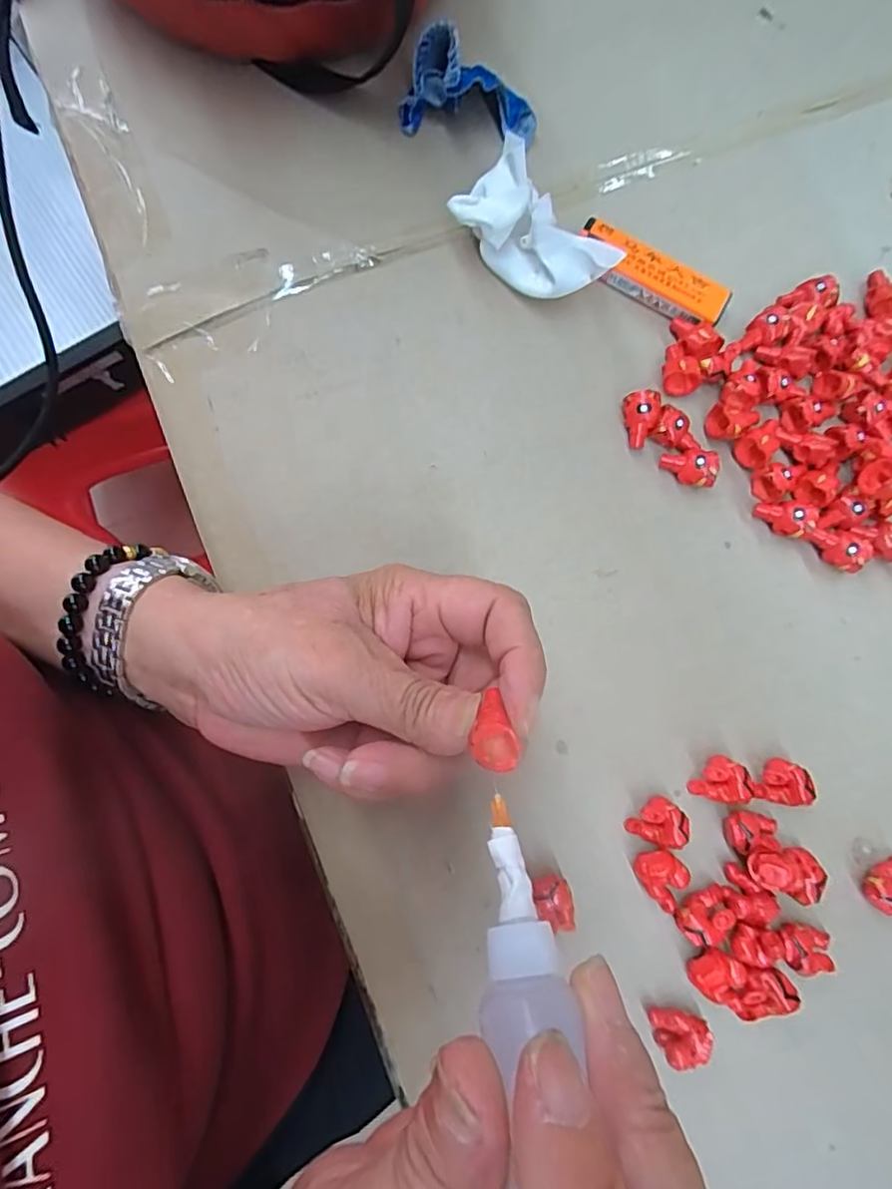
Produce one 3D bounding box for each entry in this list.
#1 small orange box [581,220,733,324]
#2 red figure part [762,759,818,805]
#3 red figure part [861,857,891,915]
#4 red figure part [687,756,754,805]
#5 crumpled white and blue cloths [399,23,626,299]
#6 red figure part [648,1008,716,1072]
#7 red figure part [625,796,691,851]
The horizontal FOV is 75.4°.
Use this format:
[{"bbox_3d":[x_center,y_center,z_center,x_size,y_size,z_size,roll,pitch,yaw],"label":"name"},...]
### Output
[{"bbox_3d":[0.101,-0.157,0.288,0.079,0.015,0.019,29,80,5],"label":"small orange box"},{"bbox_3d":[0.144,0.080,0.246,0.019,0.016,0.018,0,79,-1],"label":"red figure part"},{"bbox_3d":[0.183,0.122,0.237,0.025,0.013,0.016,-26,80,-6],"label":"red figure part"},{"bbox_3d":[0.118,0.079,0.246,0.023,0.014,0.018,16,79,2],"label":"red figure part"},{"bbox_3d":[0.027,-0.212,0.284,0.066,0.040,0.150,-16,80,-4],"label":"crumpled white and blue cloths"},{"bbox_3d":[0.092,0.173,0.224,0.021,0.011,0.017,-4,79,-2],"label":"red figure part"},{"bbox_3d":[0.089,0.095,0.242,0.021,0.014,0.018,21,79,3],"label":"red figure part"}]

